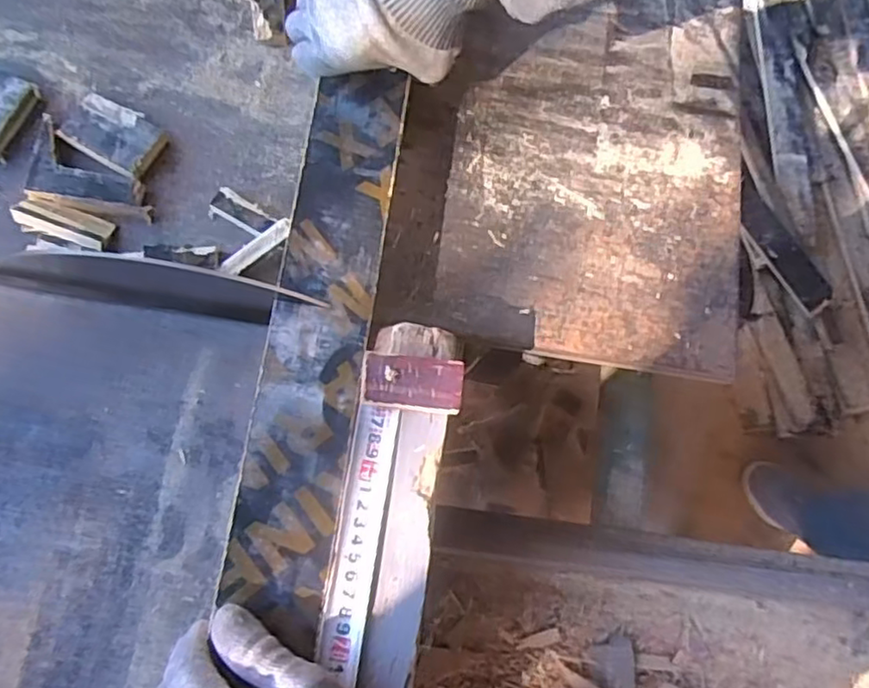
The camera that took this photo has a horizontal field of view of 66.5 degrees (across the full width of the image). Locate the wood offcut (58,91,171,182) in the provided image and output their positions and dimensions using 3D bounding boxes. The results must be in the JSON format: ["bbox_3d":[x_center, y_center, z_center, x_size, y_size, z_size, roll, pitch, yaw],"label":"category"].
[{"bbox_3d":[-0.231,-0.151,0.481,0.065,0.018,0.044,28,76,8],"label":"wood offcut"}]

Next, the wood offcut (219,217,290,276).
[{"bbox_3d":[-0.124,-0.067,0.463,0.057,0.005,0.015,-34,76,8],"label":"wood offcut"}]

